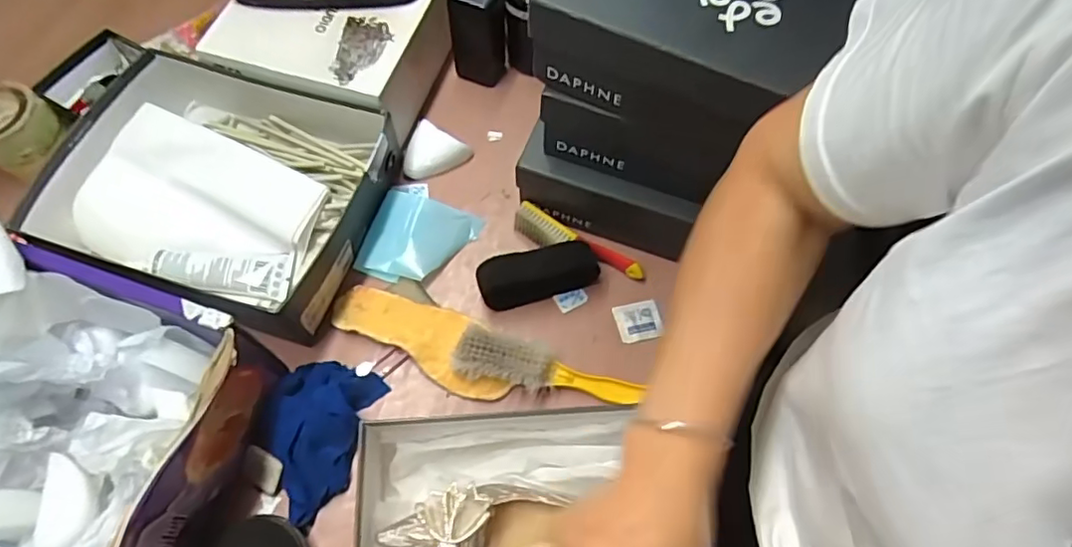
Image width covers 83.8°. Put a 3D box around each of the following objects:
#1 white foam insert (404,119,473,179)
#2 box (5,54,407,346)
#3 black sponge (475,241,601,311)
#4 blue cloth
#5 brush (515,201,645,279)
[{"bbox_3d":[-0.125,-0.144,0.727,0.068,0.031,0.063,29,67,11],"label":"white foam insert"},{"bbox_3d":[-0.350,-0.092,0.655,0.334,0.084,0.267,20,66,7],"label":"box"},{"bbox_3d":[0.002,0.003,0.649,0.131,0.056,0.039,-12,66,-7],"label":"black sponge"},{"bbox_3d":[-0.221,0.154,0.577,0.100,0.039,0.151,15,66,5],"label":"blue cloth"},{"bbox_3d":[0.047,-0.032,0.677,0.158,0.041,0.034,27,67,10],"label":"brush"}]

